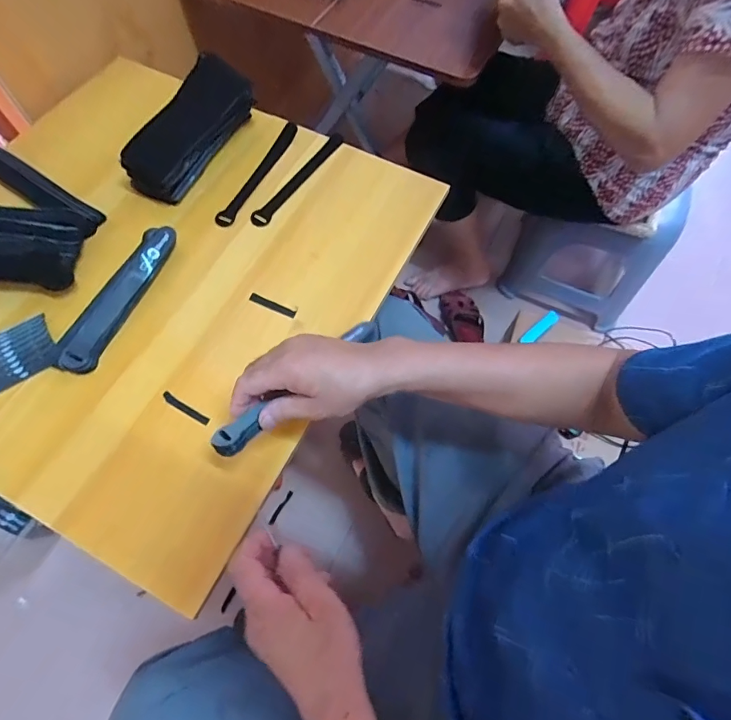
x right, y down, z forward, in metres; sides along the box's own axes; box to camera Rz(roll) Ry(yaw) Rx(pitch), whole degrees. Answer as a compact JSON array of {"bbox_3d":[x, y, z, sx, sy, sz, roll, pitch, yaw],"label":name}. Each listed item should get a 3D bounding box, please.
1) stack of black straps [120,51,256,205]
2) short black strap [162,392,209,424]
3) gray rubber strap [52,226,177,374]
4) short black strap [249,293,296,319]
[{"bbox_3d":[-0.238,-0.309,0.586,0.065,0.070,0.196,26,67,10],"label":"stack of black straps"},{"bbox_3d":[-0.196,0.052,0.476,0.060,0.004,0.009,29,68,11],"label":"short black strap"},{"bbox_3d":[-0.289,-0.077,0.511,0.050,0.018,0.197,19,66,7],"label":"gray rubber strap"},{"bbox_3d":[-0.113,-0.067,0.535,0.062,0.005,0.011,25,67,9],"label":"short black strap"}]

